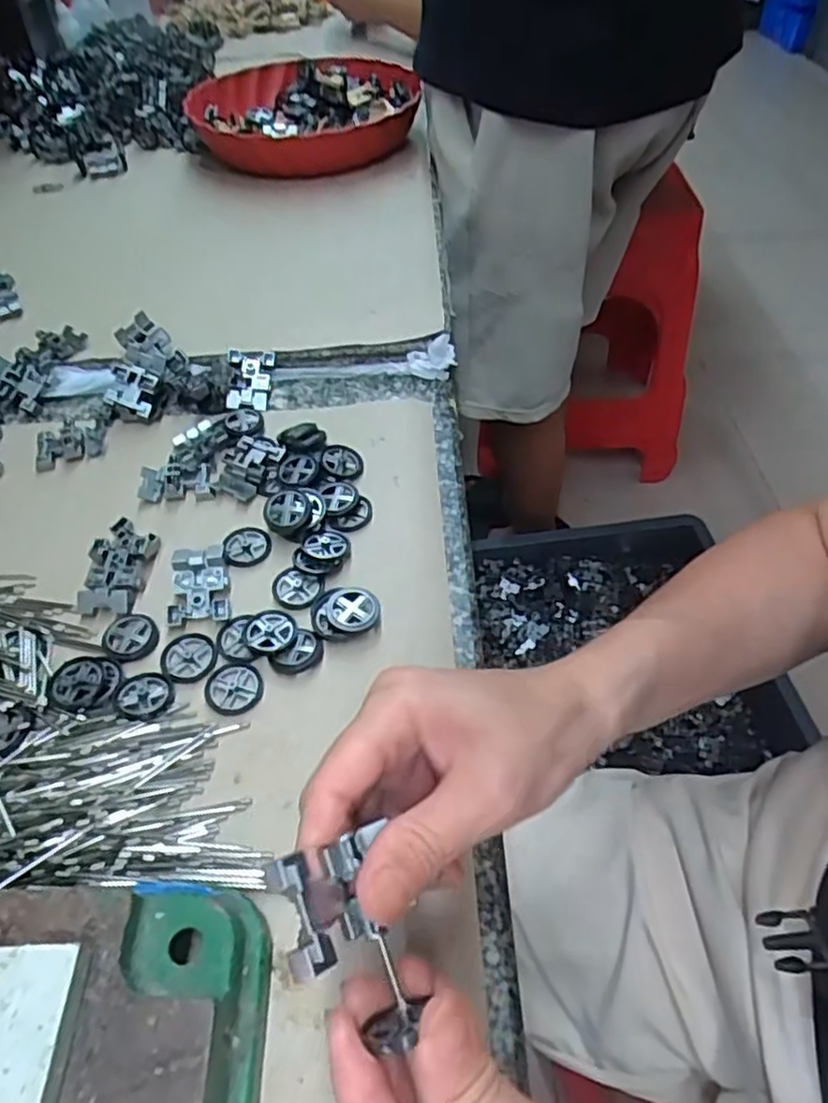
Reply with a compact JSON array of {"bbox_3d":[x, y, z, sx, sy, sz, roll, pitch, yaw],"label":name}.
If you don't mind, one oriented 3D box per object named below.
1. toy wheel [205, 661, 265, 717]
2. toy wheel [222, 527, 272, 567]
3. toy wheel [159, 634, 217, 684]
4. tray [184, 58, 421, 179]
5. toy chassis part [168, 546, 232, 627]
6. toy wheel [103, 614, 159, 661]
[{"bbox_3d":[-0.089,0.067,0.345,0.028,0.004,0.027,-1,49,1],"label":"toy wheel"},{"bbox_3d":[-0.097,-0.004,0.406,0.026,0.005,0.025,-10,49,-7],"label":"toy wheel"},{"bbox_3d":[-0.115,0.053,0.357,0.028,0.004,0.027,-1,49,1],"label":"toy wheel"},{"bbox_3d":[-0.116,-0.458,0.722,0.222,0.060,0.215,-5,49,-2],"label":"tray"},{"bbox_3d":[-0.116,0.018,0.378,0.031,0.017,0.041,-7,49,-4],"label":"toy chassis part"},{"bbox_3d":[-0.147,0.045,0.365,0.026,0.005,0.029,-29,54,-22],"label":"toy wheel"}]

